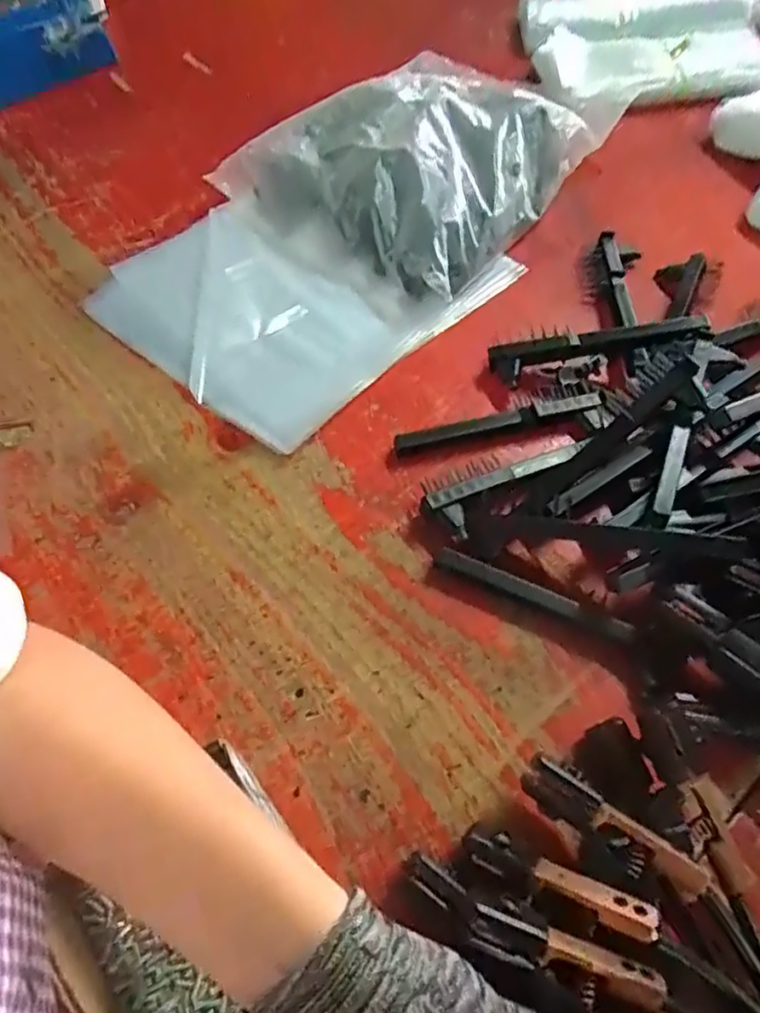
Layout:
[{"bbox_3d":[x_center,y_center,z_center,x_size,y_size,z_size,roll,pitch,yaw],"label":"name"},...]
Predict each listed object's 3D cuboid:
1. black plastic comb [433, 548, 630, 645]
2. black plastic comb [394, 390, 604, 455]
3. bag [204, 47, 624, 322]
[{"bbox_3d":[0.108,0.062,0.459,0.142,0.017,0.012,21,62,11],"label":"black plastic comb"},{"bbox_3d":[0.099,-0.068,0.532,0.175,0.016,0.019,-12,61,-8],"label":"black plastic comb"},{"bbox_3d":[0.050,-0.361,0.670,0.264,0.069,0.345,39,66,19],"label":"bag"}]

